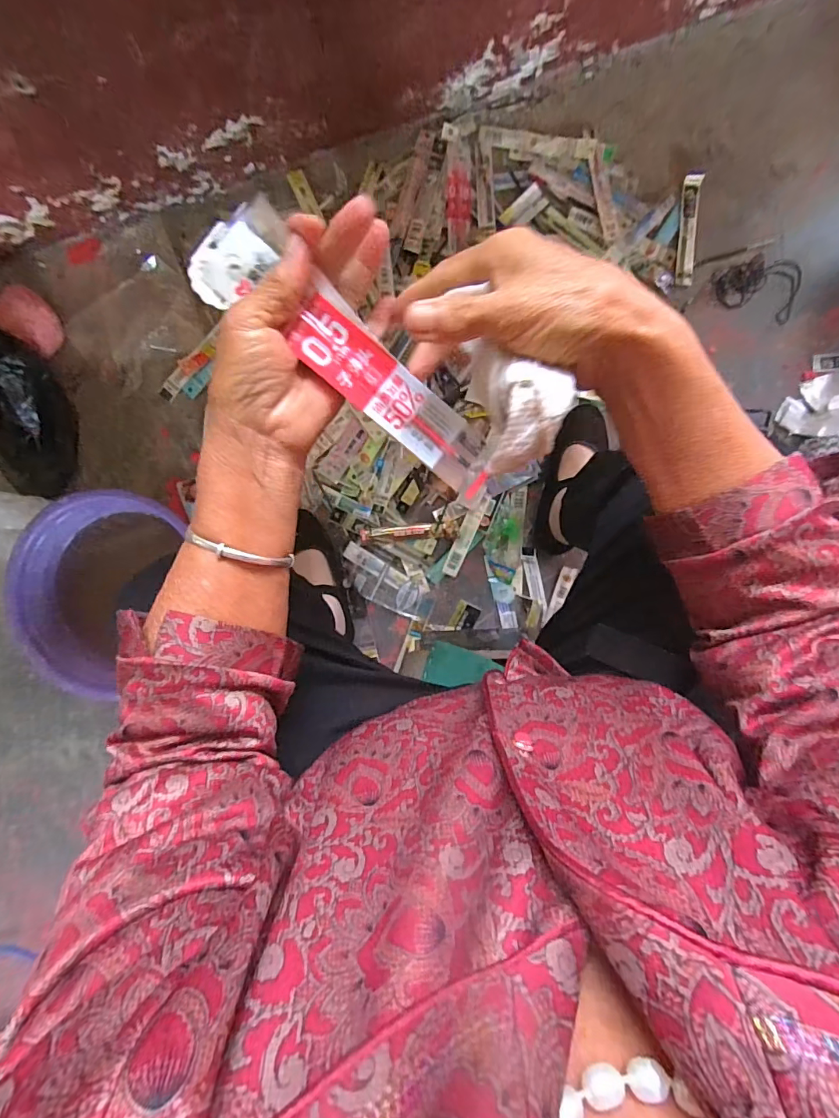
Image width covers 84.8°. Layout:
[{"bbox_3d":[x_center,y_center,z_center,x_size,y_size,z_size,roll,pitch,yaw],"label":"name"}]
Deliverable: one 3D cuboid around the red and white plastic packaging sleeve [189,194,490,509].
[{"bbox_3d":[-0.033,-0.107,0.262,0.196,0.006,0.050,40,93,-14],"label":"red and white plastic packaging sleeve"}]

